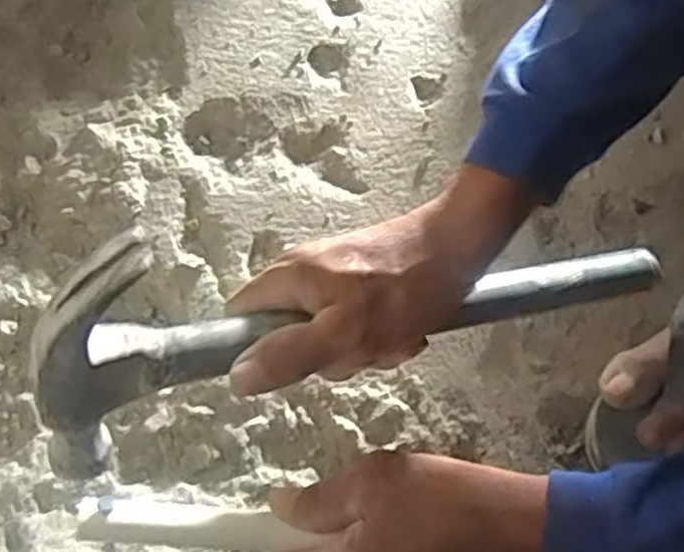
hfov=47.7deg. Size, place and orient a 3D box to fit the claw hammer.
[{"bbox_3d":[0.024,0.002,0.378,0.339,0.112,0.022,-18,37,-19],"label":"claw hammer"}]

